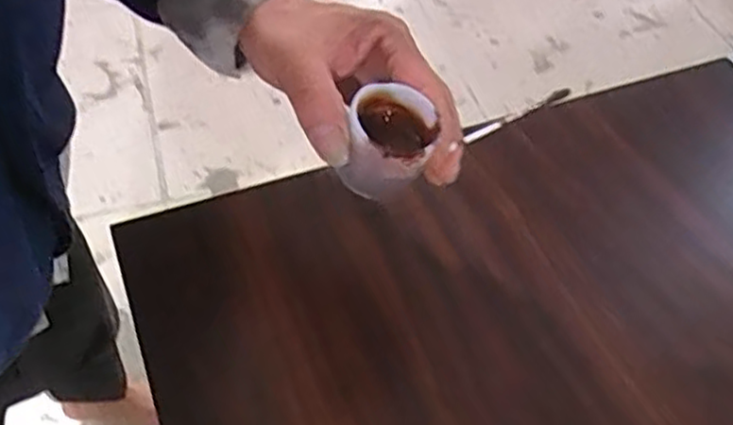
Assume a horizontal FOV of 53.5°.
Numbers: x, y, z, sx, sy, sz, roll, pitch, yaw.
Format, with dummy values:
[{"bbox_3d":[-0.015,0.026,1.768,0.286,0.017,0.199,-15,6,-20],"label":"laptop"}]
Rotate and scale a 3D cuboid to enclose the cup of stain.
[{"bbox_3d":[0.012,-0.034,0.372,0.039,0.042,0.049,15,50,9],"label":"cup of stain"}]

